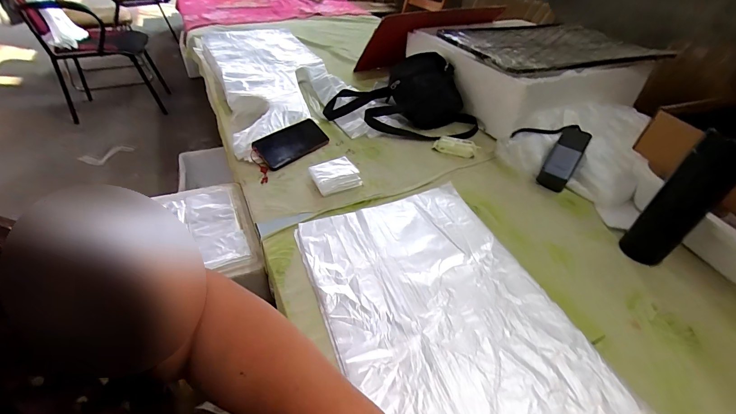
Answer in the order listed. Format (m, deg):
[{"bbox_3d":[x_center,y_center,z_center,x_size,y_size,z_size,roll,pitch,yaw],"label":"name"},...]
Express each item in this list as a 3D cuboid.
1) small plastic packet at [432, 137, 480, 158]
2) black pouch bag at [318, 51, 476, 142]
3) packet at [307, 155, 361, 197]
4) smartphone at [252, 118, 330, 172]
[{"bbox_3d":[0.198,-0.138,0.765,0.095,0.021,0.045,18,43,16],"label":"small plastic packet"},{"bbox_3d":[0.085,-0.278,0.843,0.382,0.130,0.192,13,42,13],"label":"black pouch bag"},{"bbox_3d":[-0.064,-0.060,0.663,0.086,0.030,0.074,-12,43,-18],"label":"packet"},{"bbox_3d":[-0.166,-0.143,0.767,0.174,0.016,0.087,-36,80,-31],"label":"smartphone"}]

